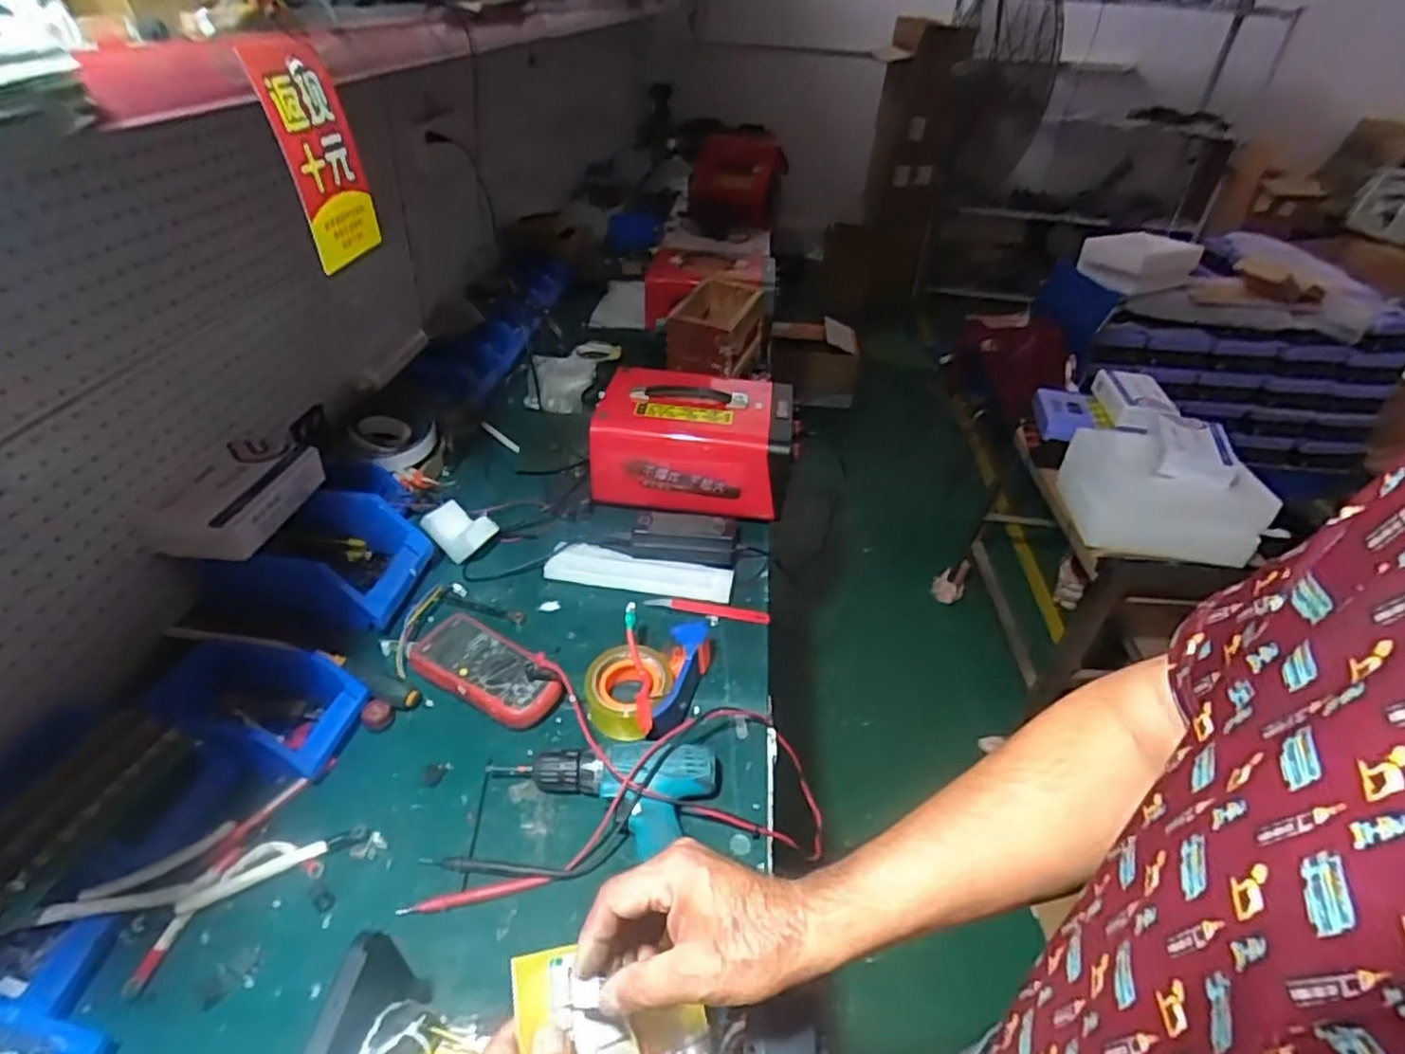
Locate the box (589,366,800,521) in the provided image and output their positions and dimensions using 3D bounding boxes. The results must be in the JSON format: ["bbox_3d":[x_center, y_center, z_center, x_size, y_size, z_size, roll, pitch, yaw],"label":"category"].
[{"bbox_3d":[-0.007,-0.138,1.132,0.303,0.161,0.205,7,38,4],"label":"box"}]

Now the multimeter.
[{"bbox_3d":[-0.245,0.168,0.816,0.179,0.045,0.088,22,41,22],"label":"multimeter"}]

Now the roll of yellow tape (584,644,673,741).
[{"bbox_3d":[-0.087,0.190,0.799,0.093,0.055,0.104,10,38,7],"label":"roll of yellow tape"}]

